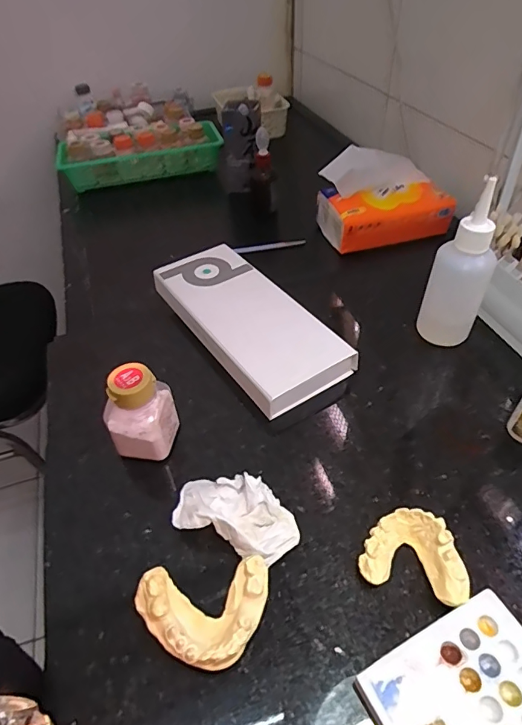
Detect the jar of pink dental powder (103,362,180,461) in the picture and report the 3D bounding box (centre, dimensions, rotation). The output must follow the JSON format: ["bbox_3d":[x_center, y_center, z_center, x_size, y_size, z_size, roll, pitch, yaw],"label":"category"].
[{"bbox_3d":[-0.087,0.038,0.335,0.040,0.077,0.038,4,44,9],"label":"jar of pink dental powder"}]

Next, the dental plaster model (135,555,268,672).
[{"bbox_3d":[-0.031,0.142,0.256,0.072,0.029,0.049,-7,44,-3],"label":"dental plaster model"}]

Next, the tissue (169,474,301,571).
[{"bbox_3d":[-0.015,0.098,0.302,0.081,0.025,0.049,14,47,18],"label":"tissue"}]

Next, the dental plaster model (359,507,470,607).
[{"bbox_3d":[0.094,0.117,0.280,0.059,0.020,0.047,11,46,16],"label":"dental plaster model"}]

